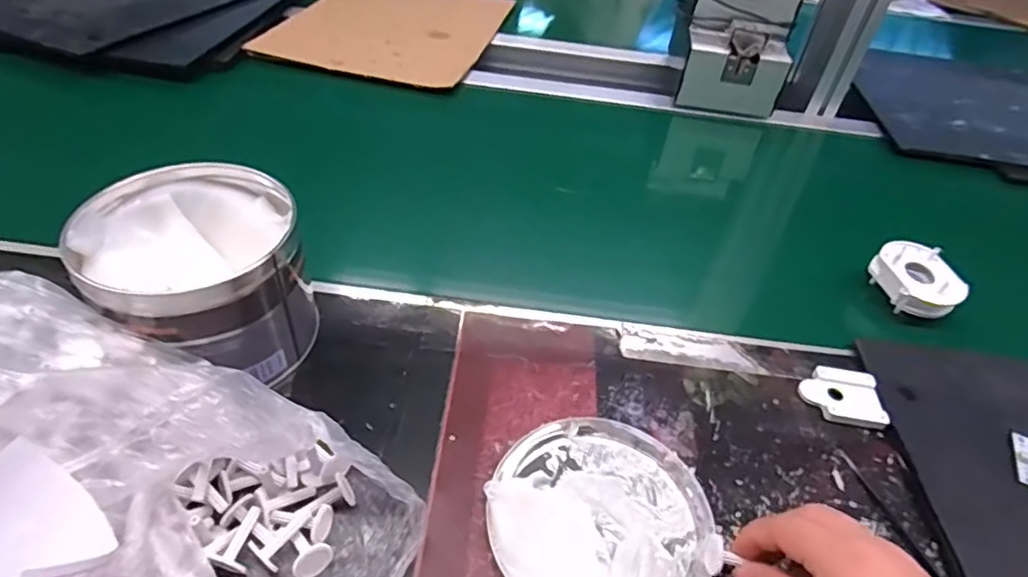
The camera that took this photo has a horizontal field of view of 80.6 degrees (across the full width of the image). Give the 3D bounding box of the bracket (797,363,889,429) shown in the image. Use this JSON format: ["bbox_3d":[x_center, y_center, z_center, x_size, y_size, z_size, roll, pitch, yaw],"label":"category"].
[{"bbox_3d":[0.238,0.078,0.442,0.055,0.010,0.047,12,44,5],"label":"bracket"}]

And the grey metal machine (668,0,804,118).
[{"bbox_3d":[0.271,-0.311,0.760,0.138,0.137,0.099,9,44,2],"label":"grey metal machine"}]

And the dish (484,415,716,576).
[{"bbox_3d":[0.050,0.132,0.352,0.124,0.017,0.123,4,44,-4],"label":"dish"}]

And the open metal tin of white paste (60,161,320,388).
[{"bbox_3d":[-0.204,-0.003,0.399,0.123,0.102,0.121,-15,48,-22],"label":"open metal tin of white paste"}]

